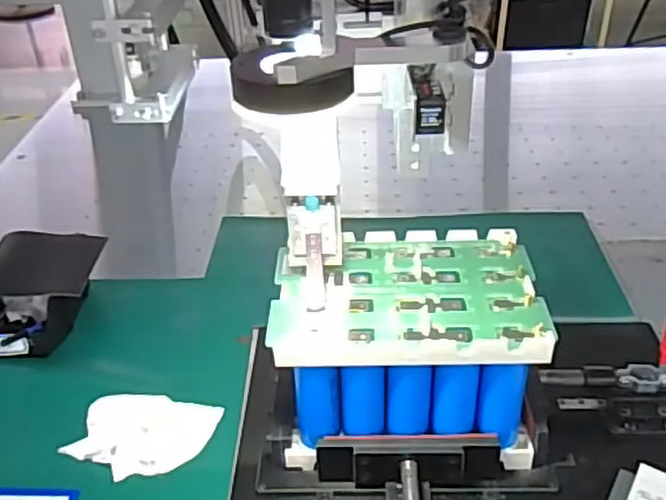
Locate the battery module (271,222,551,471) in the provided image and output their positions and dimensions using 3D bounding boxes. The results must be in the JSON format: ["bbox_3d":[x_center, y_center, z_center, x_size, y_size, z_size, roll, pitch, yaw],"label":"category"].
[{"bbox_3d":[0.071,0.102,0.701,0.235,0.167,0.176,-1,34,3],"label":"battery module"}]

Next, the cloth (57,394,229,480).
[{"bbox_3d":[-0.198,0.191,0.734,0.138,0.021,0.097,3,35,9],"label":"cloth"}]

